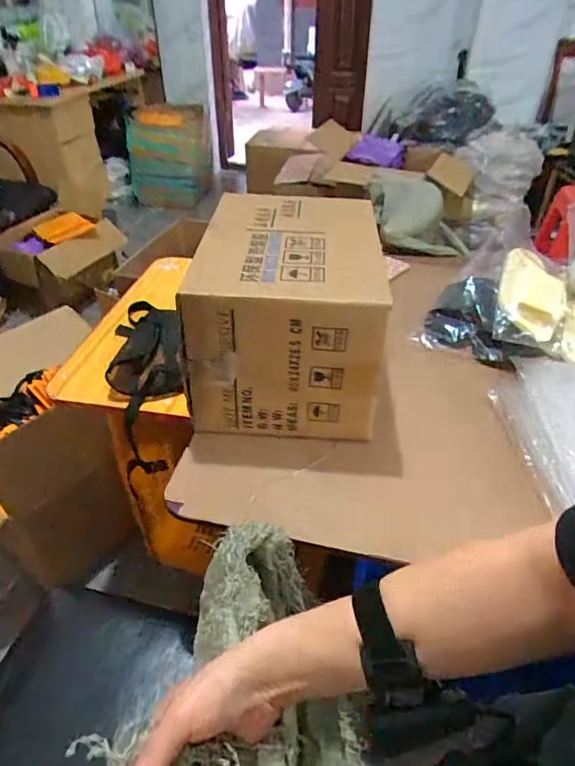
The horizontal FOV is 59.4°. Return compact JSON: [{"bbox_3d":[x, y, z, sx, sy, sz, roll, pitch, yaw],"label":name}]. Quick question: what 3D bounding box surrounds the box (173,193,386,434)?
[{"bbox_3d":[-0.014,-0.121,0.817,0.275,0.232,0.351,-1,39,-2],"label":"box"}]

